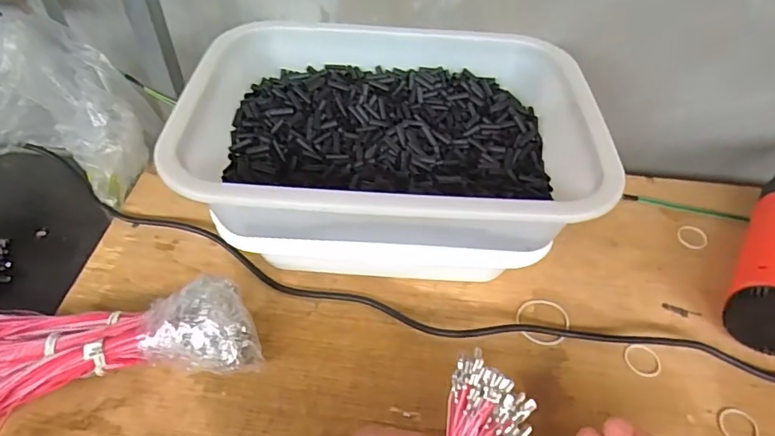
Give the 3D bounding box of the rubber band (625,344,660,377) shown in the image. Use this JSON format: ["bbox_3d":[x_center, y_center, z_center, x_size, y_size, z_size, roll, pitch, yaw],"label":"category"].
[{"bbox_3d":[0.217,0.121,0.440,0.028,0.004,0.028,0,49,0],"label":"rubber band"}]

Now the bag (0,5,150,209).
[{"bbox_3d":[-0.368,-0.106,0.529,0.199,0.150,0.119,5,49,4],"label":"bag"}]

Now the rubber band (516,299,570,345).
[{"bbox_3d":[0.140,0.092,0.463,0.048,0.004,0.046,0,49,-1],"label":"rubber band"}]

